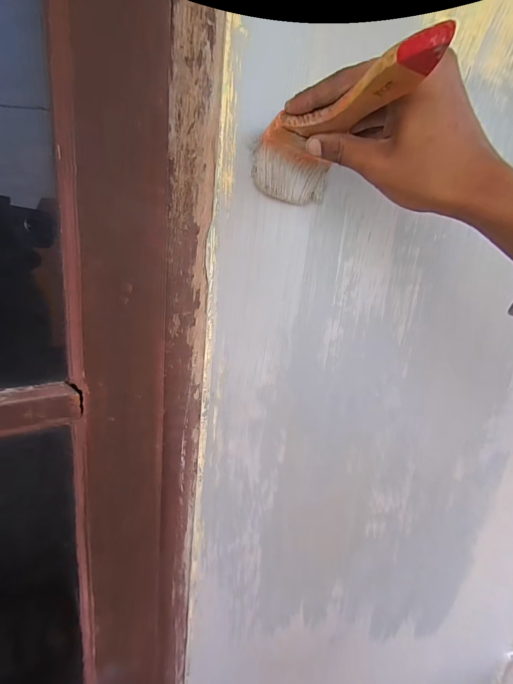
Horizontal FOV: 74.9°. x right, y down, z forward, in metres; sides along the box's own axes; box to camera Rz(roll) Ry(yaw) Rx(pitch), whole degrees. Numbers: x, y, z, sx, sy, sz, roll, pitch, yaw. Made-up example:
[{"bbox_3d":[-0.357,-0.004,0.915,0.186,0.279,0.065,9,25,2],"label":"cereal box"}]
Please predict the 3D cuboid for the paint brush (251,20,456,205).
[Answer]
[{"bbox_3d":[0.054,-0.150,0.234,0.073,0.038,0.171,0,1,-18],"label":"paint brush"}]

